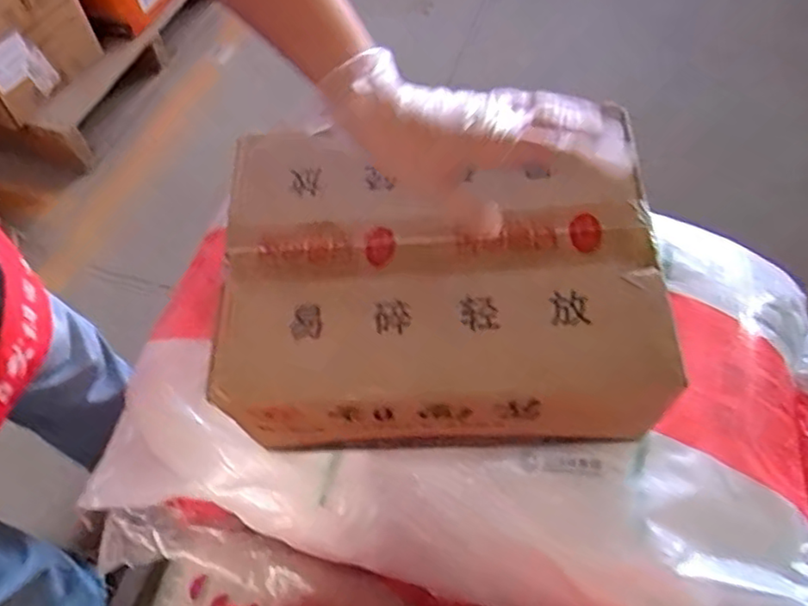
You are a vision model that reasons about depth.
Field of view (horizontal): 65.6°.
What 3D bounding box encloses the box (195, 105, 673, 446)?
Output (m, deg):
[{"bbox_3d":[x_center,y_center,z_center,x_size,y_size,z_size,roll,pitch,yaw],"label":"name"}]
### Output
[{"bbox_3d":[0.022,-0.012,0.503,0.314,0.113,0.238,-1,58,0],"label":"box"}]

